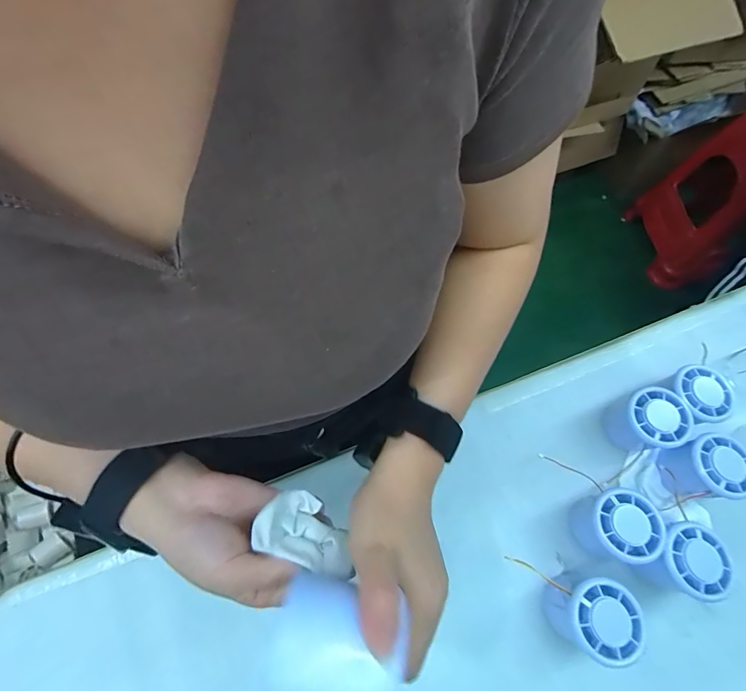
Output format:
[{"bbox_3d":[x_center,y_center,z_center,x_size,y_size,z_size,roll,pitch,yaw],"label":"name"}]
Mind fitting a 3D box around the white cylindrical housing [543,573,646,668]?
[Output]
[{"bbox_3d":[0.175,0.218,0.317,0.060,0.054,0.056,6,66,1],"label":"white cylindrical housing"}]

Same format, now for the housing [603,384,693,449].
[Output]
[{"bbox_3d":[0.267,0.075,0.384,0.053,0.058,0.057,-15,67,-8],"label":"housing"}]

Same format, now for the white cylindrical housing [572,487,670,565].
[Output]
[{"bbox_3d":[0.210,0.158,0.344,0.051,0.057,0.053,1,66,-2],"label":"white cylindrical housing"}]

